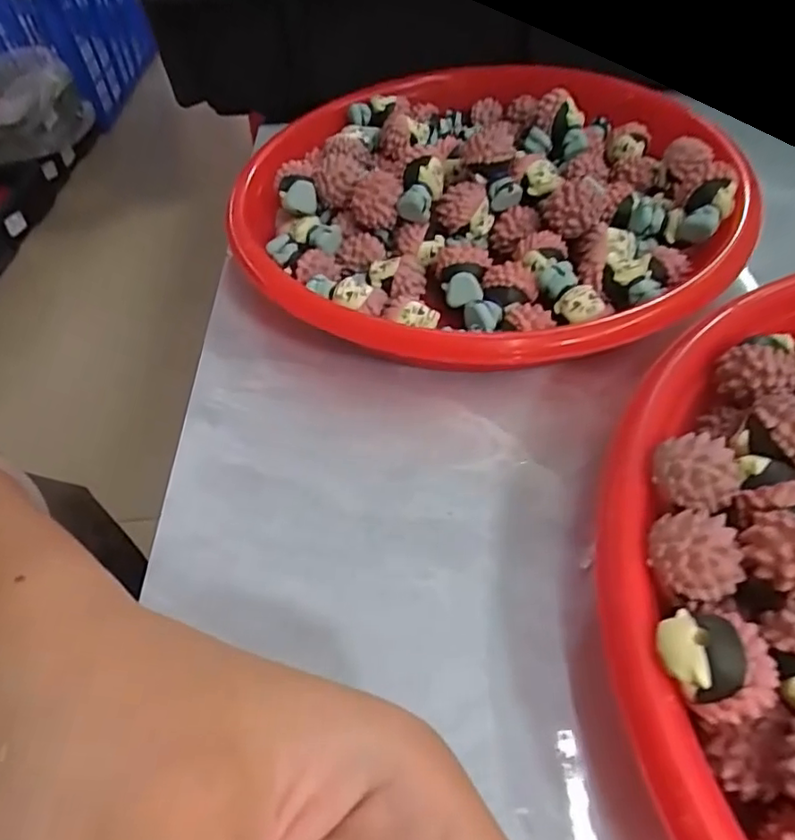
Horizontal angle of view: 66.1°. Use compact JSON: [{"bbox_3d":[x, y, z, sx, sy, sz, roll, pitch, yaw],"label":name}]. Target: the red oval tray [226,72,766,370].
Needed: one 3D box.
[{"bbox_3d":[0.035,-0.088,0.246,0.191,0.037,0.197,27,57,26],"label":"red oval tray"}]

